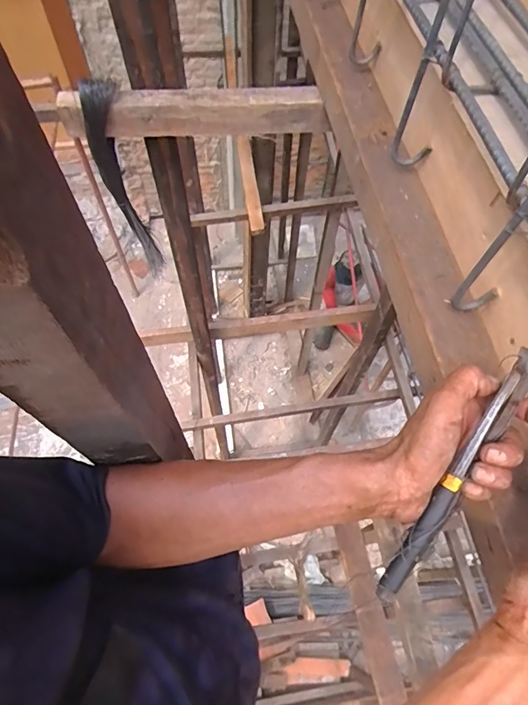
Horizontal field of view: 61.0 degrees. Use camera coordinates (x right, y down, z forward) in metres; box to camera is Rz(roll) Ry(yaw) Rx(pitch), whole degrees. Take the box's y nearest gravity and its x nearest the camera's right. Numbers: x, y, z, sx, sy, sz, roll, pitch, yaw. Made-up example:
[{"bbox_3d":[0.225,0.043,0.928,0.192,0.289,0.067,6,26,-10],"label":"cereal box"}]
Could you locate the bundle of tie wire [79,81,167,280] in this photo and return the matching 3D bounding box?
[{"bbox_3d":[-0.268,-0.313,0.879,0.081,0.416,0.049,12,63,5],"label":"bundle of tie wire"}]

